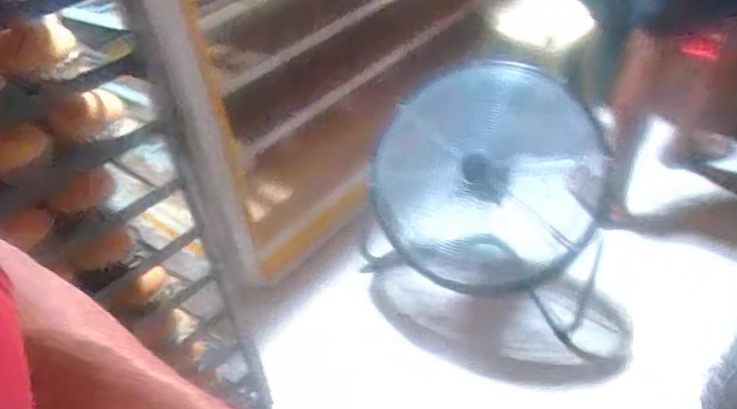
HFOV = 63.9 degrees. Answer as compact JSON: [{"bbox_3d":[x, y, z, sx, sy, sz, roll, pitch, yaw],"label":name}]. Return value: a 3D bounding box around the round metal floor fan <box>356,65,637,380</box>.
[{"bbox_3d":[0.313,0.013,1.485,0.653,0.535,0.637,-3,40,2],"label":"round metal floor fan"}]

